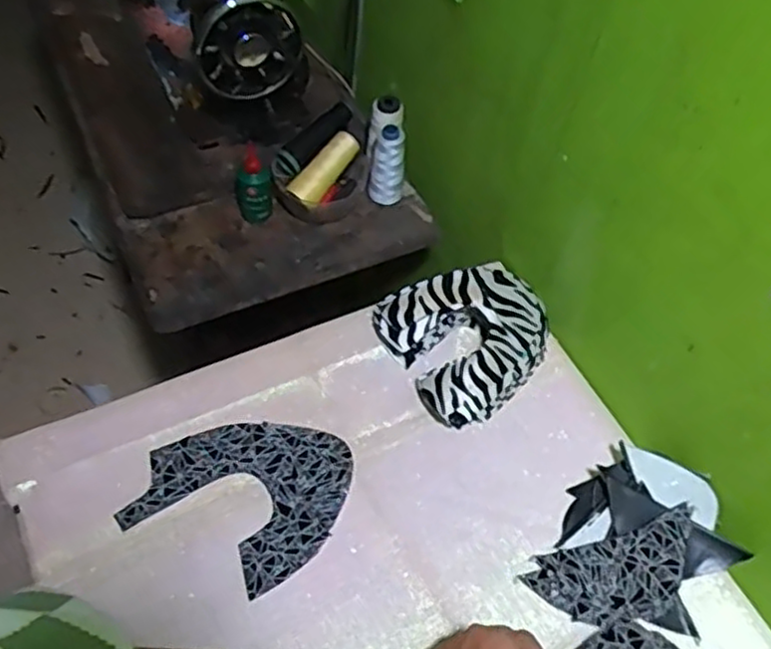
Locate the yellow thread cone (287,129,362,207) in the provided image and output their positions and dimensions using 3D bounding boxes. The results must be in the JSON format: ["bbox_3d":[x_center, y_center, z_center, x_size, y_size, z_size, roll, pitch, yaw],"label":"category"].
[{"bbox_3d":[-0.076,-0.199,0.933,0.039,0.034,0.117,35,75,19],"label":"yellow thread cone"}]

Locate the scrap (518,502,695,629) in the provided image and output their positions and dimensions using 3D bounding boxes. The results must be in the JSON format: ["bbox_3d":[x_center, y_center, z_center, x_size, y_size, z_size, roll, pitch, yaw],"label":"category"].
[{"bbox_3d":[0.223,0.239,0.688,0.164,0.017,0.078,-21,77,-2],"label":"scrap"}]

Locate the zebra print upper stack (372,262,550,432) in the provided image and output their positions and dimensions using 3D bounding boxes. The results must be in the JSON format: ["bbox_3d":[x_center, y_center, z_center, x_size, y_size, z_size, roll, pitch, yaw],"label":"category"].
[{"bbox_3d":[0.099,0.009,0.822,0.182,0.080,0.171,-26,61,-21],"label":"zebra print upper stack"}]

